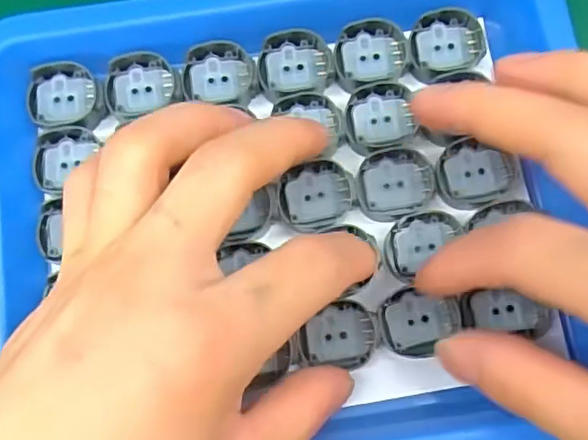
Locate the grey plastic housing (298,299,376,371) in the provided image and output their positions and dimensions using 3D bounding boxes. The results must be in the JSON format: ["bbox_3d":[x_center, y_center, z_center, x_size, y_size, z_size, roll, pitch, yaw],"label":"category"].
[{"bbox_3d":[0.015,0.041,0.210,0.026,0.004,0.022,-4,78,0],"label":"grey plastic housing"}]

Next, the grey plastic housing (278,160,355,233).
[{"bbox_3d":[0.008,-0.009,0.221,0.028,0.006,0.024,-24,79,-5],"label":"grey plastic housing"}]

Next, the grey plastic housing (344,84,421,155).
[{"bbox_3d":[0.033,-0.039,0.225,0.027,0.005,0.026,0,78,0],"label":"grey plastic housing"}]

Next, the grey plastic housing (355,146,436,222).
[{"bbox_3d":[0.038,-0.014,0.220,0.029,0.004,0.026,-16,78,-3],"label":"grey plastic housing"}]

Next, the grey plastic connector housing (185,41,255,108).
[{"bbox_3d":[-0.028,-0.057,0.229,0.026,0.006,0.025,5,78,1],"label":"grey plastic connector housing"}]

